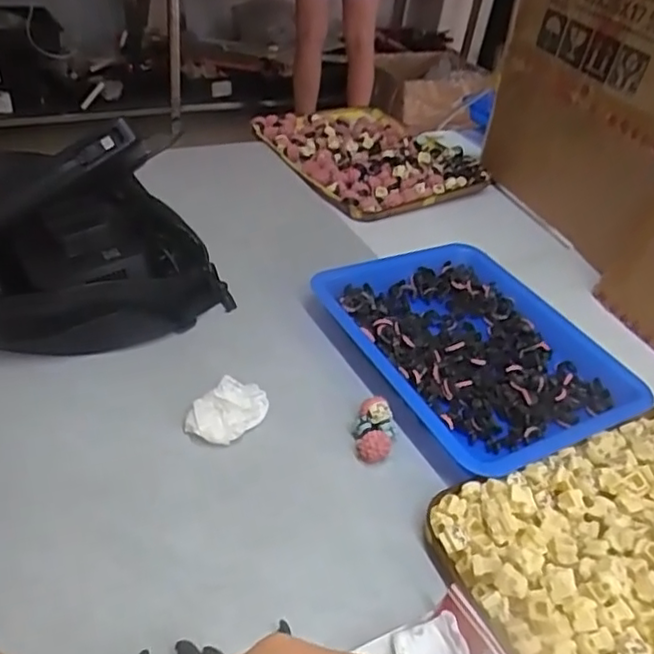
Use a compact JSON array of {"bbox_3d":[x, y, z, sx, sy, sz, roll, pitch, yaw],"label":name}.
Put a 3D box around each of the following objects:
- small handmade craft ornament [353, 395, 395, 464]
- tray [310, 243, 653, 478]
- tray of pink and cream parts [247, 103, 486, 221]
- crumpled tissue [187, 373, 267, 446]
[{"bbox_3d":[0.030,0.066,0.406,0.026,0.020,0.039,10,40,3],"label":"small handmade craft ornament"},{"bbox_3d":[0.113,0.011,0.474,0.180,0.025,0.211,-15,45,-25],"label":"tray"},{"bbox_3d":[0.045,-0.208,0.747,0.200,0.032,0.240,-20,47,-29],"label":"tray of pink and cream parts"},{"bbox_3d":[-0.064,0.055,0.404,0.035,0.019,0.051,29,44,24],"label":"crumpled tissue"}]

